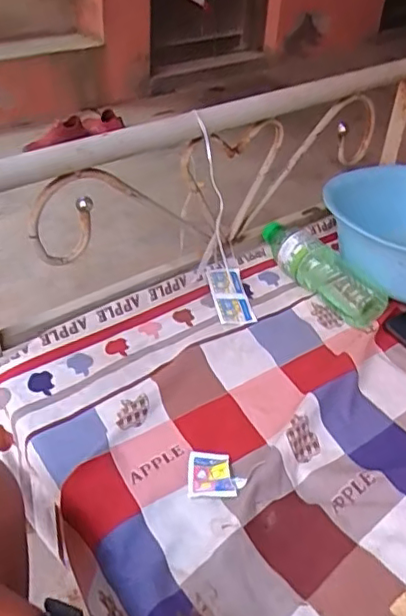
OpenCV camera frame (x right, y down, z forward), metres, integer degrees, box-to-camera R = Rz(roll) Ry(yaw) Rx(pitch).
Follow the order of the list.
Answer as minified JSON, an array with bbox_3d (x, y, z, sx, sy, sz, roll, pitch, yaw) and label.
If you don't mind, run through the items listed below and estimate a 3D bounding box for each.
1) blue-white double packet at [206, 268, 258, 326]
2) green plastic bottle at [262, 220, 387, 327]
[{"bbox_3d":[0.037,-0.017,0.780,0.048,0.010,0.100,-3,48,-14],"label":"blue-white double packet"},{"bbox_3d":[0.159,-0.057,0.807,0.077,0.065,0.218,-22,45,-28],"label":"green plastic bottle"}]

